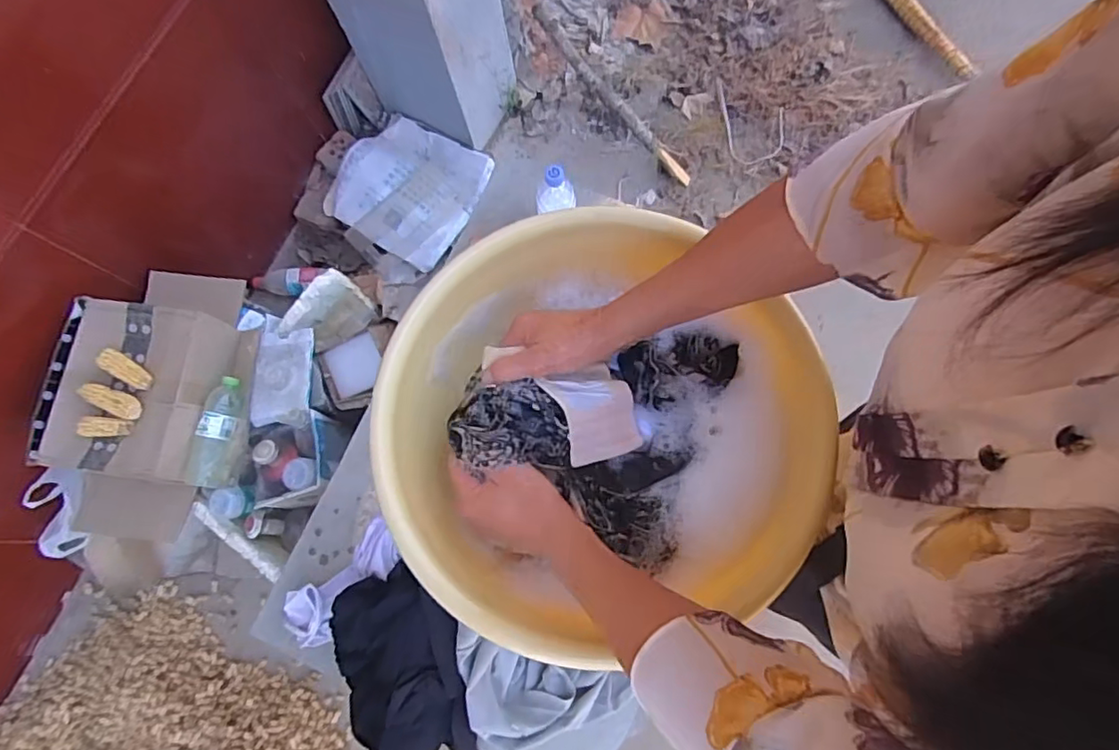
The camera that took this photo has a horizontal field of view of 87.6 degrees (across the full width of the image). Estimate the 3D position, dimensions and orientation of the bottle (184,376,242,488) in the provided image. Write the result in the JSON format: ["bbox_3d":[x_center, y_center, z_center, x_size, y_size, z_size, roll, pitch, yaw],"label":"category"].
[{"bbox_3d":[-0.651,0.110,1.119,0.059,0.058,0.212,8,76,8],"label":"bottle"}]

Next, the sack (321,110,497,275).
[{"bbox_3d":[-0.411,-0.523,1.604,0.341,0.104,0.369,30,80,13],"label":"sack"}]

